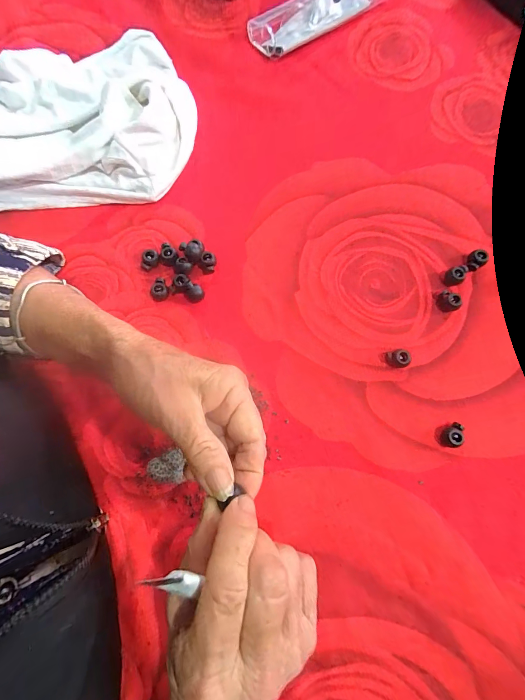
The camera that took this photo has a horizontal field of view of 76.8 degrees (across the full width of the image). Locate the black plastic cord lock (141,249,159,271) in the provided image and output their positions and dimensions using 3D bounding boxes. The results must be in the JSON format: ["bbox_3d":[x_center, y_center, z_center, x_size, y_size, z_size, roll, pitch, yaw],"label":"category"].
[{"bbox_3d":[-0.101,-0.081,0.299,0.013,0.010,0.017,8,77,4],"label":"black plastic cord lock"}]

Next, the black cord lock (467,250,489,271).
[{"bbox_3d":[0.187,-0.078,0.290,0.018,0.011,0.014,-42,79,-8],"label":"black cord lock"}]

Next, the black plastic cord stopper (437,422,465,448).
[{"bbox_3d":[0.145,0.065,0.254,0.015,0.012,0.019,7,77,3],"label":"black plastic cord stopper"}]

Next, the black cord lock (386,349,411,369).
[{"bbox_3d":[0.112,0.008,0.274,0.017,0.011,0.015,-13,77,-1],"label":"black cord lock"}]

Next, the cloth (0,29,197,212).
[{"bbox_3d":[-0.182,-0.229,0.319,0.221,0.049,0.181,-6,77,0],"label":"cloth"}]

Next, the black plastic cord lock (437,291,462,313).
[{"bbox_3d":[0.160,-0.041,0.283,0.017,0.012,0.014,18,78,6],"label":"black plastic cord lock"}]

